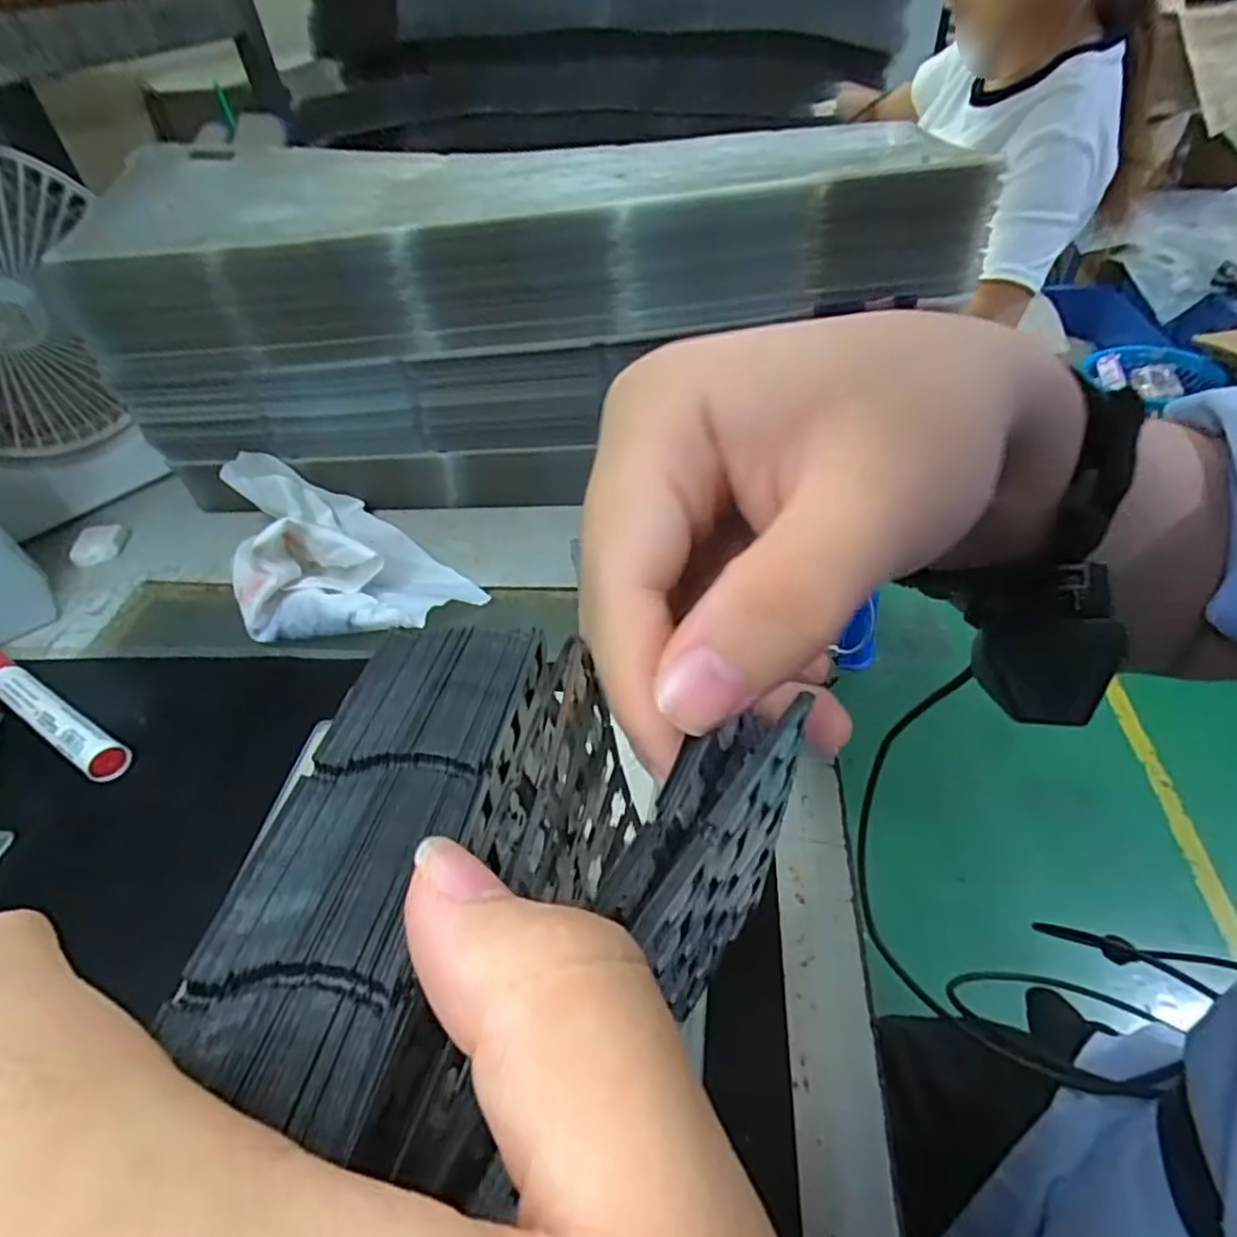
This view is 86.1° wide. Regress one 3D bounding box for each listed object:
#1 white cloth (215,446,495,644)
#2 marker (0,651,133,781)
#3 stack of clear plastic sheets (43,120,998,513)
[{"bbox_3d":[-0.163,-0.037,0.357,0.160,0.049,0.098,32,57,32],"label":"white cloth"},{"bbox_3d":[-0.275,0.040,0.313,0.140,0.016,0.016,22,52,25],"label":"marker"},{"bbox_3d":[-0.047,-0.153,0.369,0.420,0.163,0.135,-2,46,5],"label":"stack of clear plastic sheets"}]

